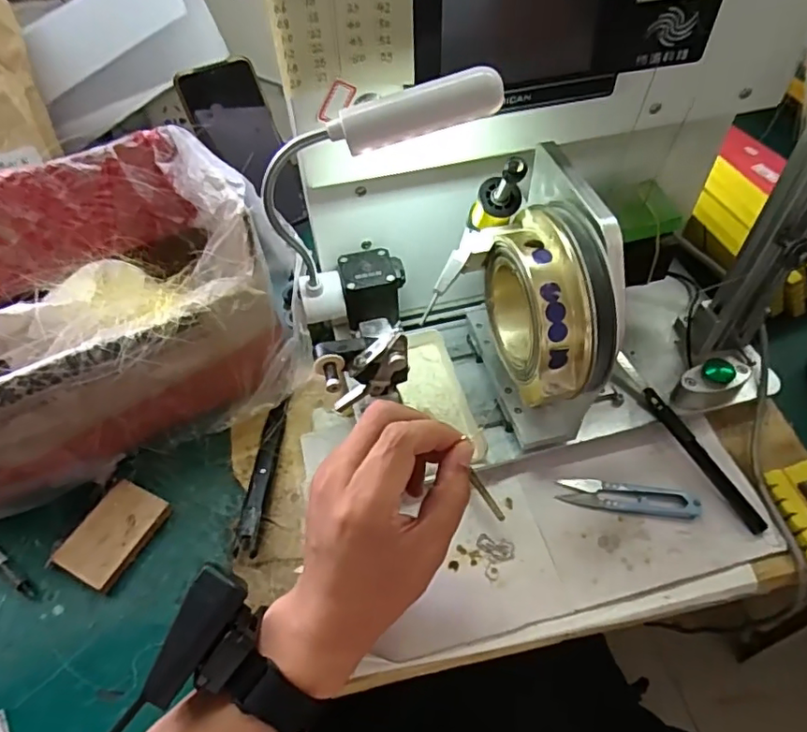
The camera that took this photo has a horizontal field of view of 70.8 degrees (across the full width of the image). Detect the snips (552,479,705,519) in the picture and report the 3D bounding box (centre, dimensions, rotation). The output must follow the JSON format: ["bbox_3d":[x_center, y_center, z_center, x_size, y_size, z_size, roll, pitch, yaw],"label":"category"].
[{"bbox_3d":[0.170,0.098,0.429,0.100,0.010,0.023,6,52,6],"label":"snips"}]

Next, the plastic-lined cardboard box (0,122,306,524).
[{"bbox_3d":[-0.248,-0.043,0.443,0.285,0.149,0.207,-25,56,-16],"label":"plastic-lined cardboard box"}]

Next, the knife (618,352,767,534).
[{"bbox_3d":[0.220,0.055,0.447,0.017,0.015,0.166,-22,54,-15],"label":"knife"}]

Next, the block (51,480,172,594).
[{"bbox_3d":[-0.215,0.123,0.419,0.051,0.012,0.073,22,55,19],"label":"block"}]

